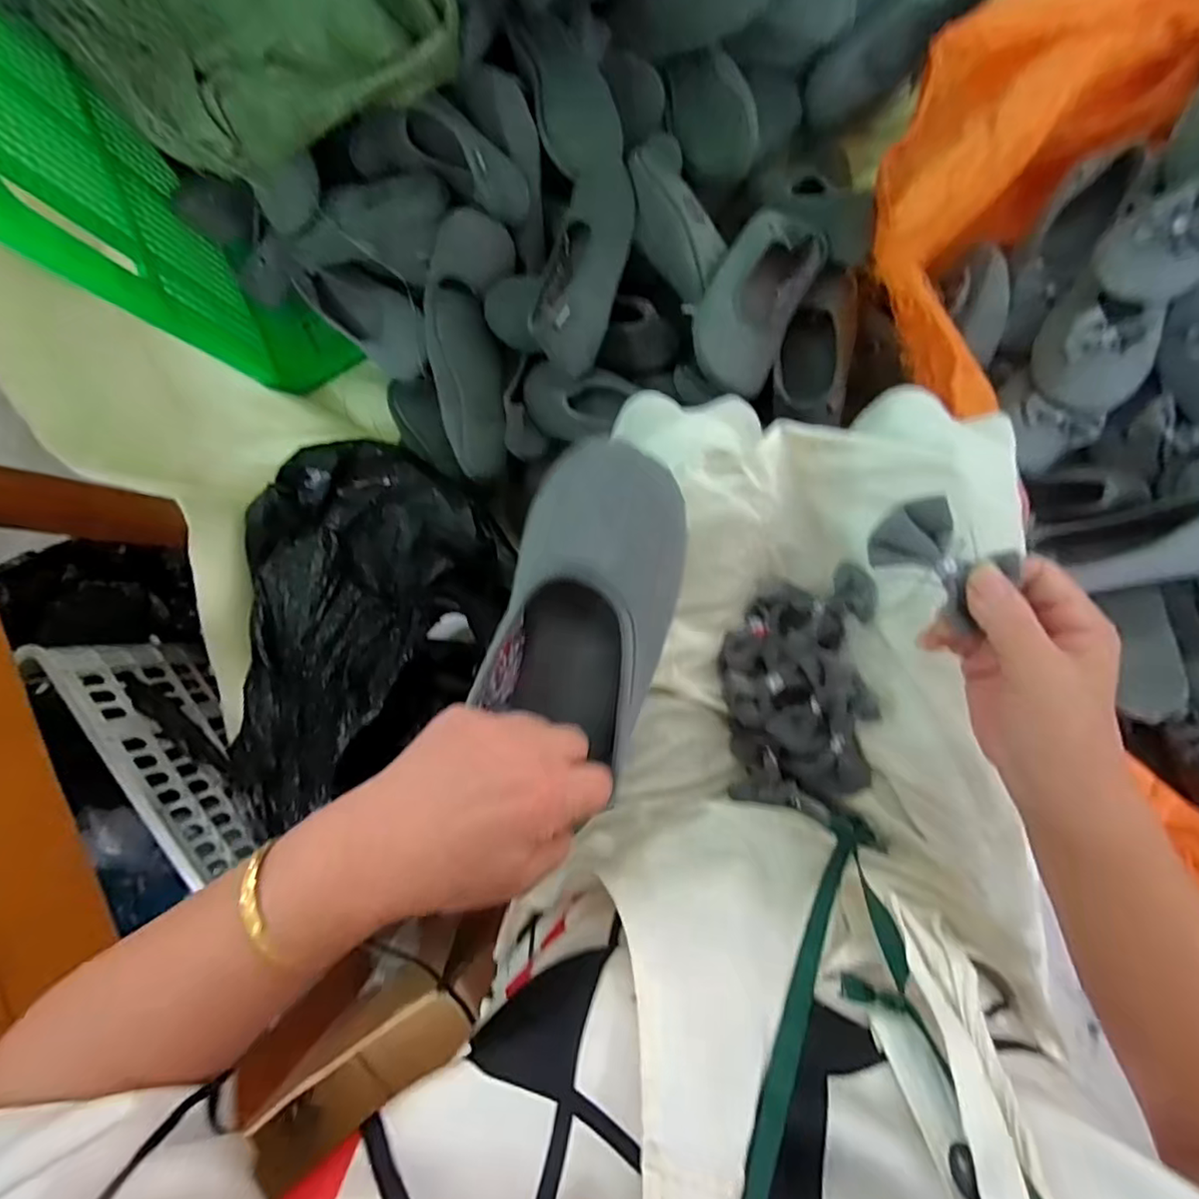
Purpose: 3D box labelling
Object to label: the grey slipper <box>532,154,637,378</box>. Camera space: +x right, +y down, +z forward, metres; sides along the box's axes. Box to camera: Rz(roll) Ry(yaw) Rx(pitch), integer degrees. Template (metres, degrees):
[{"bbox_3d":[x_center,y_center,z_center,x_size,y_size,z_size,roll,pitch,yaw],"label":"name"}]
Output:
[{"bbox_3d":[-0.020,-0.374,0.685,0.094,0.069,0.234,17,91,7],"label":"grey slipper"}]

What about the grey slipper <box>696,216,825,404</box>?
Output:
[{"bbox_3d":[0.164,-0.318,0.644,0.096,0.052,0.221,27,74,7],"label":"grey slipper"}]

